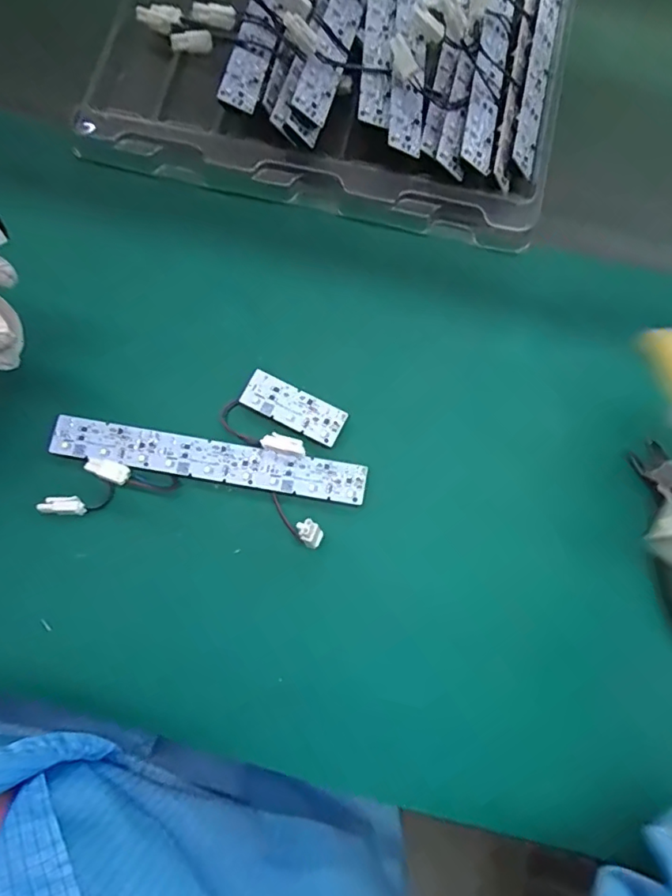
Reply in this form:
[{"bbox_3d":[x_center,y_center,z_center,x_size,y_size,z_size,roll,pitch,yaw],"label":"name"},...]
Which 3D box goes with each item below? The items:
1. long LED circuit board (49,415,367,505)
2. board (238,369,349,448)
[{"bbox_3d":[-0.079,0.007,0.339,0.192,0.005,0.024,10,79,1],"label":"long LED circuit board"},{"bbox_3d":[-0.026,-0.025,0.344,0.065,0.004,0.024,26,80,4],"label":"board"}]

